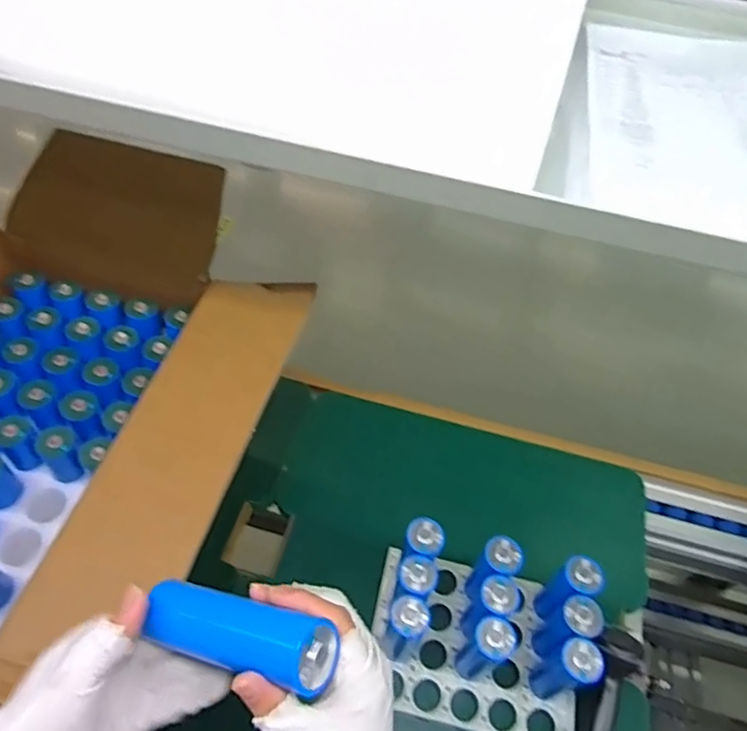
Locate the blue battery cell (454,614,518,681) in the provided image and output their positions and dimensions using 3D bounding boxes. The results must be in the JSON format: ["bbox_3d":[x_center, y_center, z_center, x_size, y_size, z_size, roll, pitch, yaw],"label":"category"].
[{"bbox_3d":[0.115,0.300,0.636,0.040,0.132,0.037,2,53,-3],"label":"blue battery cell"}]

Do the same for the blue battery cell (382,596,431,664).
[{"bbox_3d":[0.031,0.284,0.641,0.037,0.131,0.038,2,53,-3],"label":"blue battery cell"}]

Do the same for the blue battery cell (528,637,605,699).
[{"bbox_3d":[0.201,0.325,0.637,0.037,0.139,0.038,2,53,-3],"label":"blue battery cell"}]

